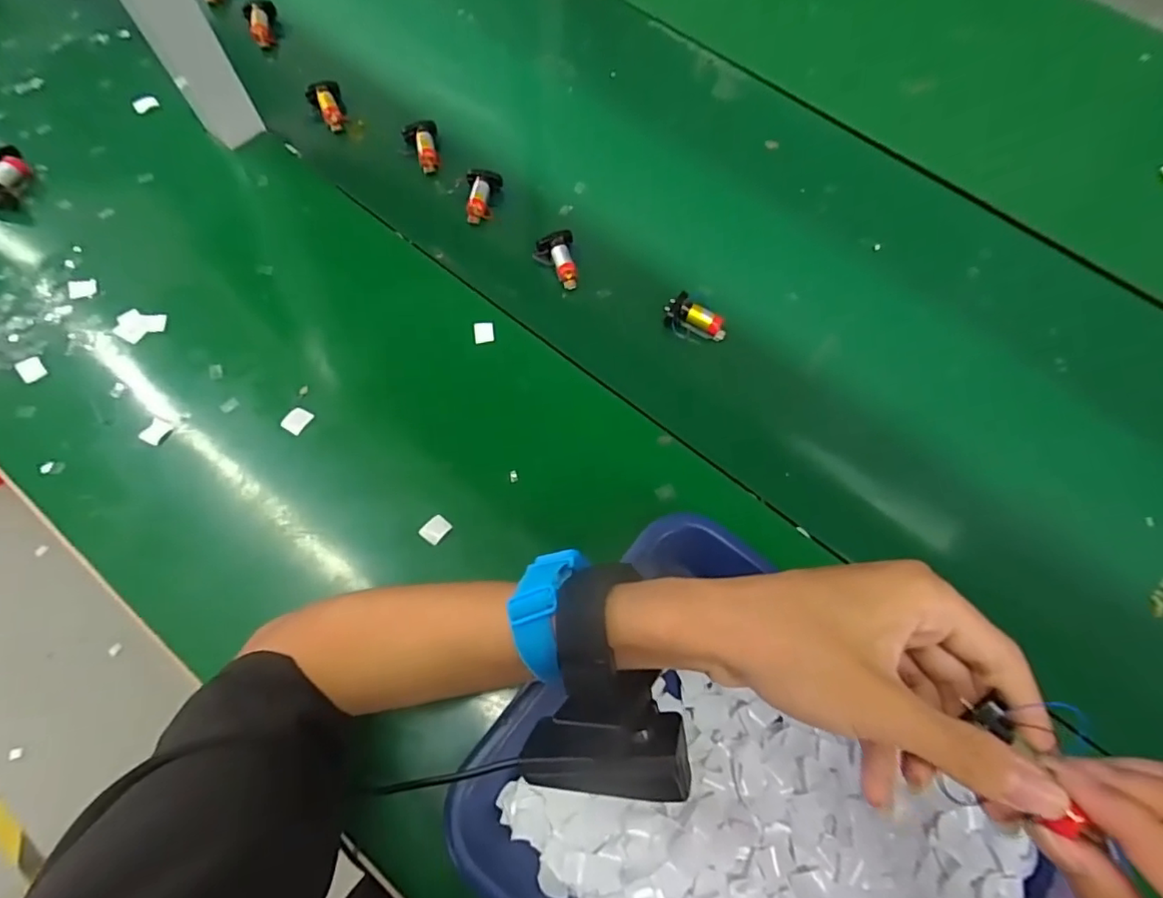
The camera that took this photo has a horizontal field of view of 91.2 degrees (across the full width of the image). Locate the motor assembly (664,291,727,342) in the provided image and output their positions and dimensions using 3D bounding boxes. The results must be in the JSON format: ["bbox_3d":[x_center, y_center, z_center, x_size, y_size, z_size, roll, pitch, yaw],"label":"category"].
[{"bbox_3d":[0.097,-0.108,0.485,0.053,0.017,0.029,35,71,11],"label":"motor assembly"}]

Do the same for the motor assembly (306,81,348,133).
[{"bbox_3d":[-0.250,-0.340,0.563,0.032,0.017,0.055,-23,71,-11],"label":"motor assembly"}]

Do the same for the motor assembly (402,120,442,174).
[{"bbox_3d":[-0.152,-0.290,0.548,0.031,0.021,0.049,-13,70,-8],"label":"motor assembly"}]

